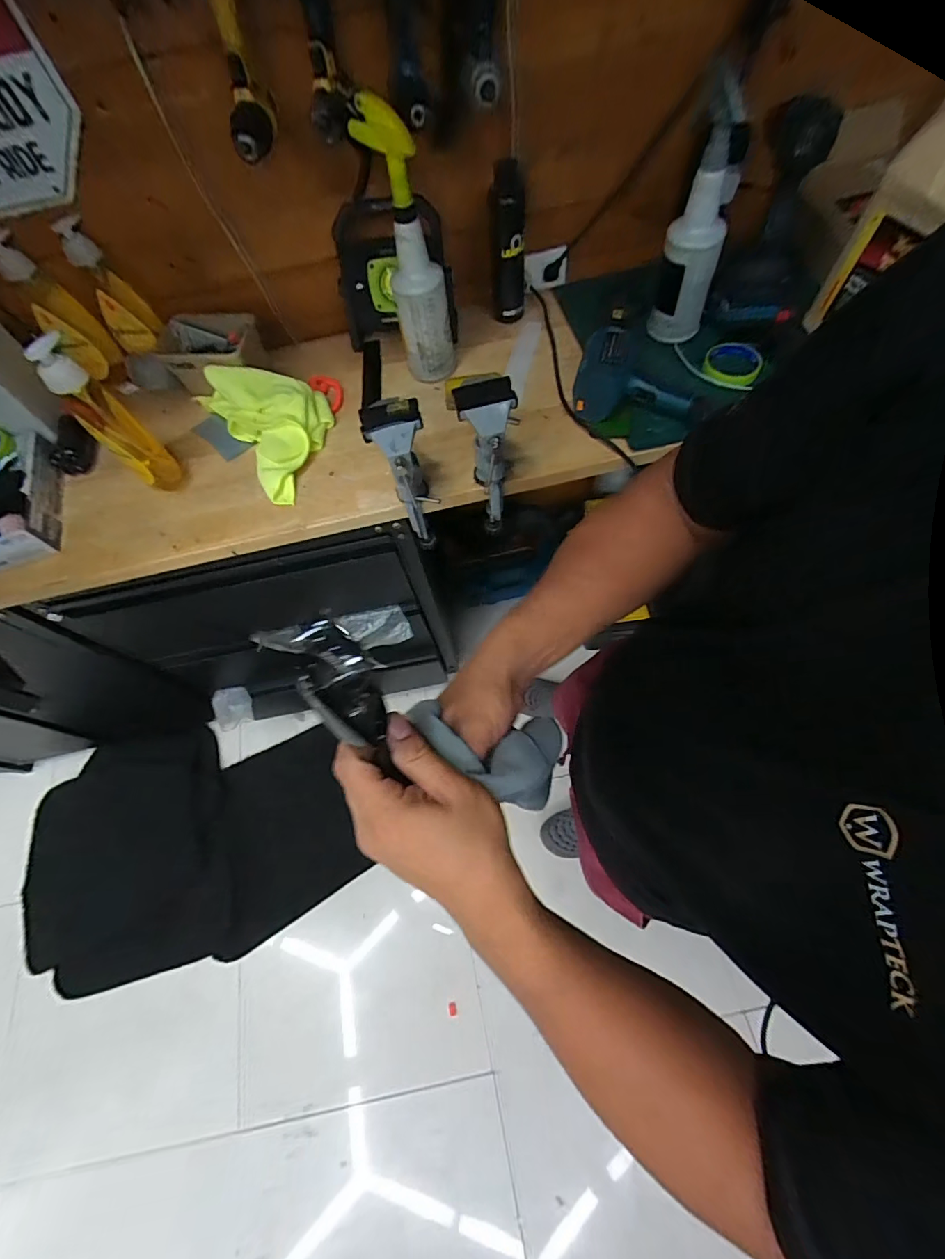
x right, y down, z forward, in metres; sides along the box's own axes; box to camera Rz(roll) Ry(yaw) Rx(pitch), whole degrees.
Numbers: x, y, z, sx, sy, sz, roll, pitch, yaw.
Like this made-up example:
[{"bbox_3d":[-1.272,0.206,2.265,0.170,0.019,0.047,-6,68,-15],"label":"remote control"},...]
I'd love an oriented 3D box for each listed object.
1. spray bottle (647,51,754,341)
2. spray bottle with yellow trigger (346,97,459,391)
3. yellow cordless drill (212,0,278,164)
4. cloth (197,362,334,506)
[{"bbox_3d":[0.330,-0.573,0.693,0.087,0.259,0.085,21,69,15],"label":"spray bottle"},{"bbox_3d":[-0.092,-0.558,0.713,0.080,0.327,0.092,-39,68,-12],"label":"spray bottle with yellow trigger"},{"bbox_3d":[-0.305,-0.734,0.575,0.066,0.192,0.178,-16,65,-2],"label":"yellow cordless drill"},{"bbox_3d":[-0.336,-0.366,0.795,0.175,0.082,0.305,-35,67,-10],"label":"cloth"}]

